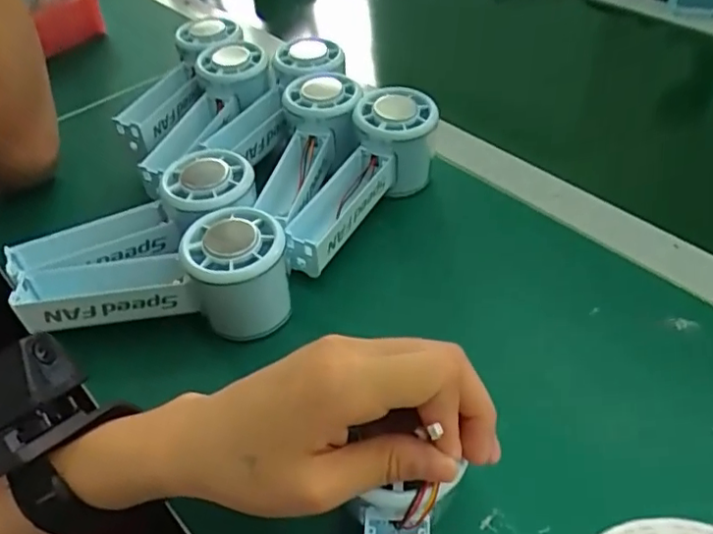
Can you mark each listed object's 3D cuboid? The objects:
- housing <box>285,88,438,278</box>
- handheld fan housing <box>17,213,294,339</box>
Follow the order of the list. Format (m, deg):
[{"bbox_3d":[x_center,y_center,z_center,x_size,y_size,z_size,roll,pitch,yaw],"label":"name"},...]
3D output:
[{"bbox_3d":[0.006,-0.057,0.395,0.061,0.055,0.144,16,48,18],"label":"housing"},{"bbox_3d":[-0.114,0.008,0.342,0.148,0.052,0.048,-4,45,-1],"label":"handheld fan housing"}]

